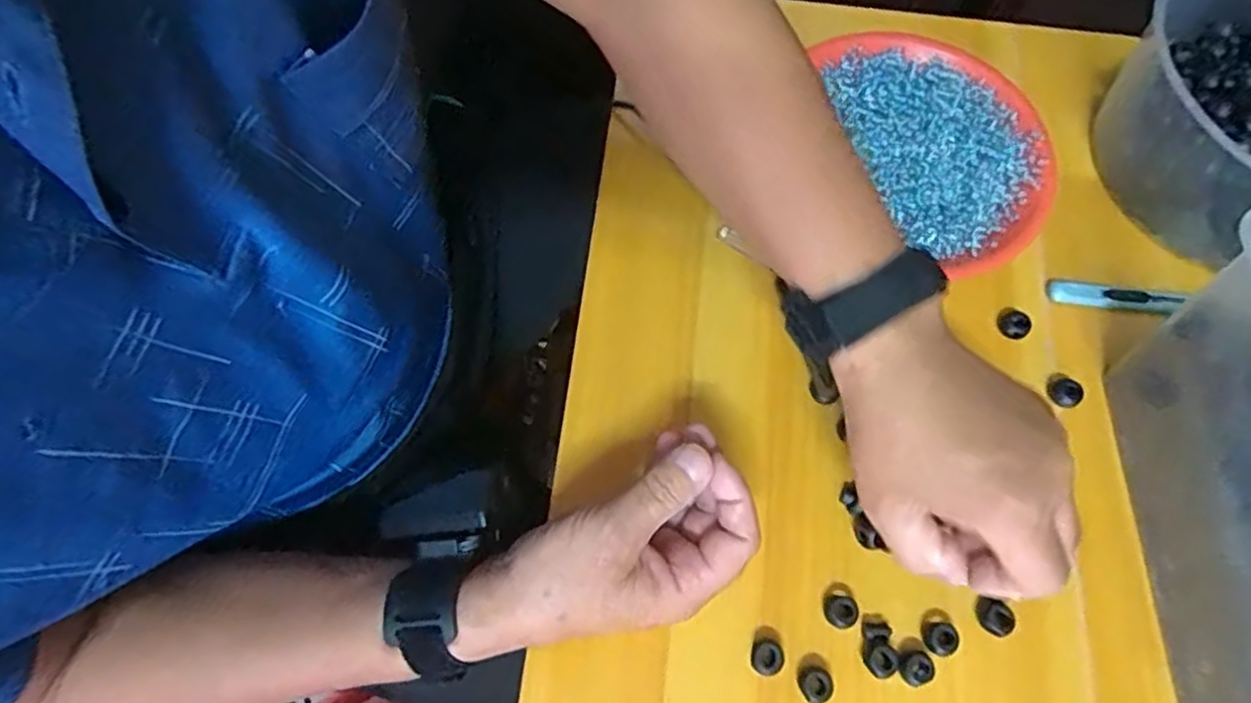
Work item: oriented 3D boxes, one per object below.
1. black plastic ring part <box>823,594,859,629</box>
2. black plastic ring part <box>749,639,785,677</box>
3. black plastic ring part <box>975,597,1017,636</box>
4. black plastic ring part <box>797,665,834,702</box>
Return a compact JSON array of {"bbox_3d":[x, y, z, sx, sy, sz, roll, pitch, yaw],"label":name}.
[{"bbox_3d":[0.117,0.142,0.382,0.016,0.010,0.018,-3,69,-3],"label":"black plastic ring part"},{"bbox_3d":[0.075,0.164,0.374,0.017,0.011,0.017,1,69,-2],"label":"black plastic ring part"},{"bbox_3d":[0.201,0.144,0.379,0.020,0.007,0.015,35,72,11],"label":"black plastic ring part"},{"bbox_3d":[0.100,0.175,0.367,0.016,0.008,0.018,-18,71,-8],"label":"black plastic ring part"}]

